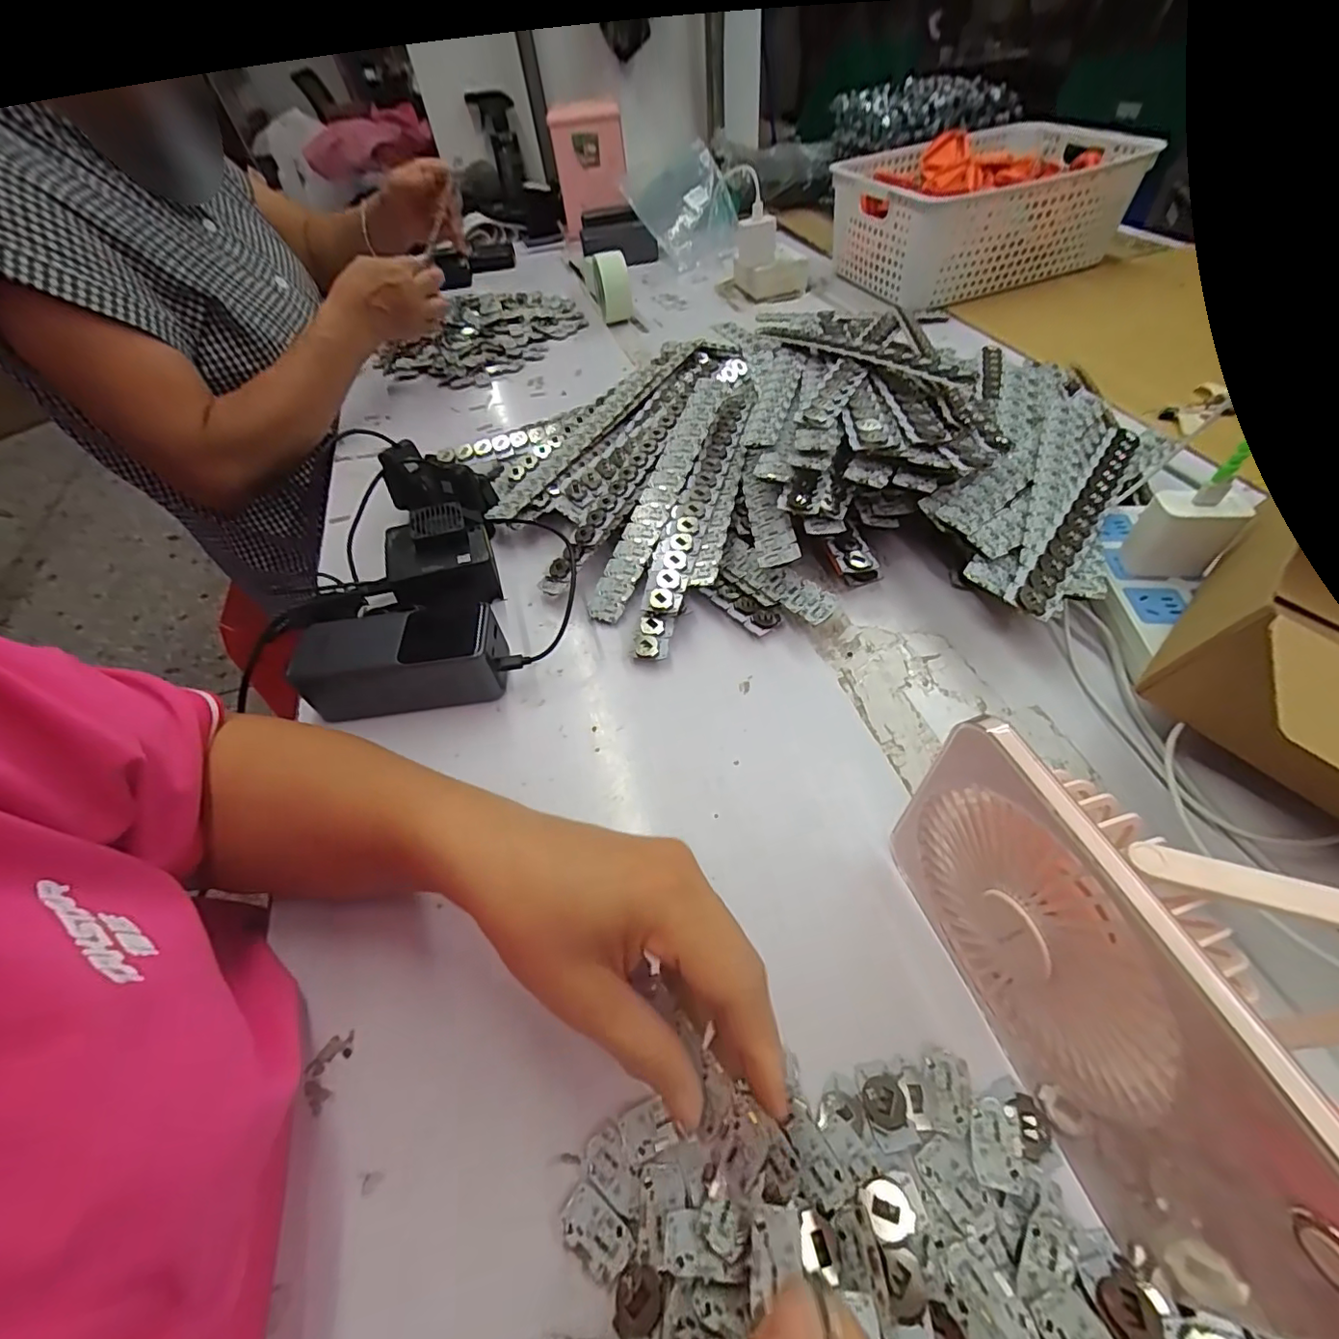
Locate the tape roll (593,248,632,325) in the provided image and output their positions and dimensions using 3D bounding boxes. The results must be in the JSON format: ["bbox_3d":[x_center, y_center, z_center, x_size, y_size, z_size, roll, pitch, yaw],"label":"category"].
[{"bbox_3d":[-0.079,-0.540,0.796,0.049,0.083,0.094,-9,51,-2],"label":"tape roll"}]

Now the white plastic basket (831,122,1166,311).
[{"bbox_3d":[0.427,-0.635,0.786,0.346,0.128,0.268,-20,52,-11],"label":"white plastic basket"}]

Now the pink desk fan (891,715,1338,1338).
[{"bbox_3d":[0.189,0.114,0.208,0.100,0.134,0.193,-17,52,-8],"label":"pink desk fan"}]

